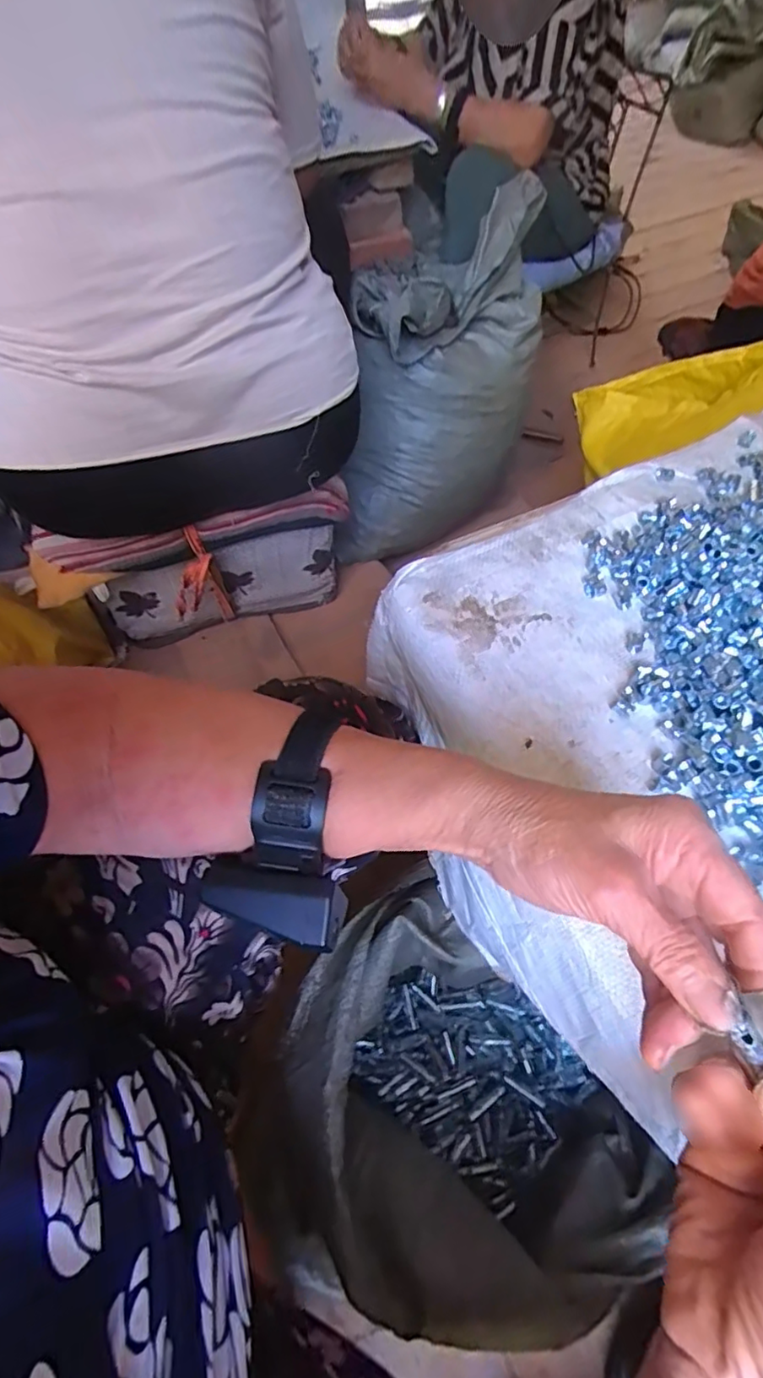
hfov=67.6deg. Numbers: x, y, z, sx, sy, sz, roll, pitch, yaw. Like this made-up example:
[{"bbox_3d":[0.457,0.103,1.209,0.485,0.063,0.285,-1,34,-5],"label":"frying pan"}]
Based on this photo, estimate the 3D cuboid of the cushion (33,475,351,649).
[{"bbox_3d":[-0.240,-0.170,0.869,0.405,0.267,0.073,-18,59,-7],"label":"cushion"}]

